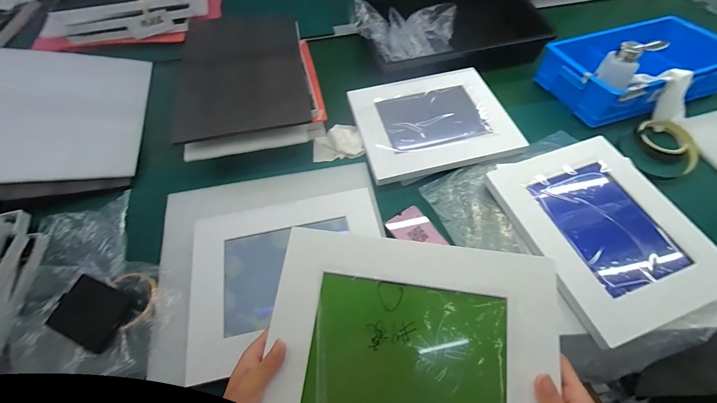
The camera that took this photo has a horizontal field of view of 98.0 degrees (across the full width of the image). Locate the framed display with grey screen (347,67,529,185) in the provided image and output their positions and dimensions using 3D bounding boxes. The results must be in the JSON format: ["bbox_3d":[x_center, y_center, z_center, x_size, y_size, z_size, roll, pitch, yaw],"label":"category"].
[{"bbox_3d":[0.152,-0.171,0.649,0.302,0.023,0.247,-12,59,-6],"label":"framed display with grey screen"}]

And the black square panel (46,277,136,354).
[{"bbox_3d":[-0.419,0.175,0.490,0.127,0.019,0.084,12,64,22],"label":"black square panel"}]

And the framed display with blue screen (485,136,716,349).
[{"bbox_3d":[0.391,0.037,0.497,0.248,0.032,0.299,-15,59,-8],"label":"framed display with blue screen"}]

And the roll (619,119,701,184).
[{"bbox_3d":[0.587,-0.102,0.605,0.115,0.038,0.119,-1,58,1],"label":"roll"}]

